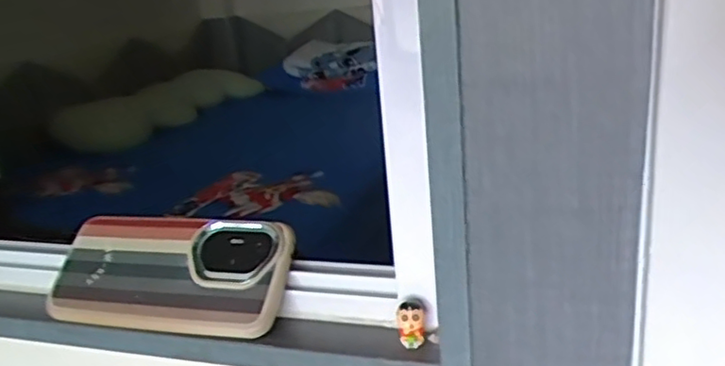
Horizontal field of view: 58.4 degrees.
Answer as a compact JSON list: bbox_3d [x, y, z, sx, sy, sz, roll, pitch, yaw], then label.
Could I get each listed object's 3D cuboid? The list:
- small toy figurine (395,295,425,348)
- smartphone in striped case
[{"bbox_3d":[0.028,0.080,0.375,0.016,0.024,0.016,-4,18,6],"label":"small toy figurine"},{"bbox_3d":[-0.130,0.059,0.432,0.162,0.079,0.010,3,-30,14],"label":"smartphone in striped case"}]

